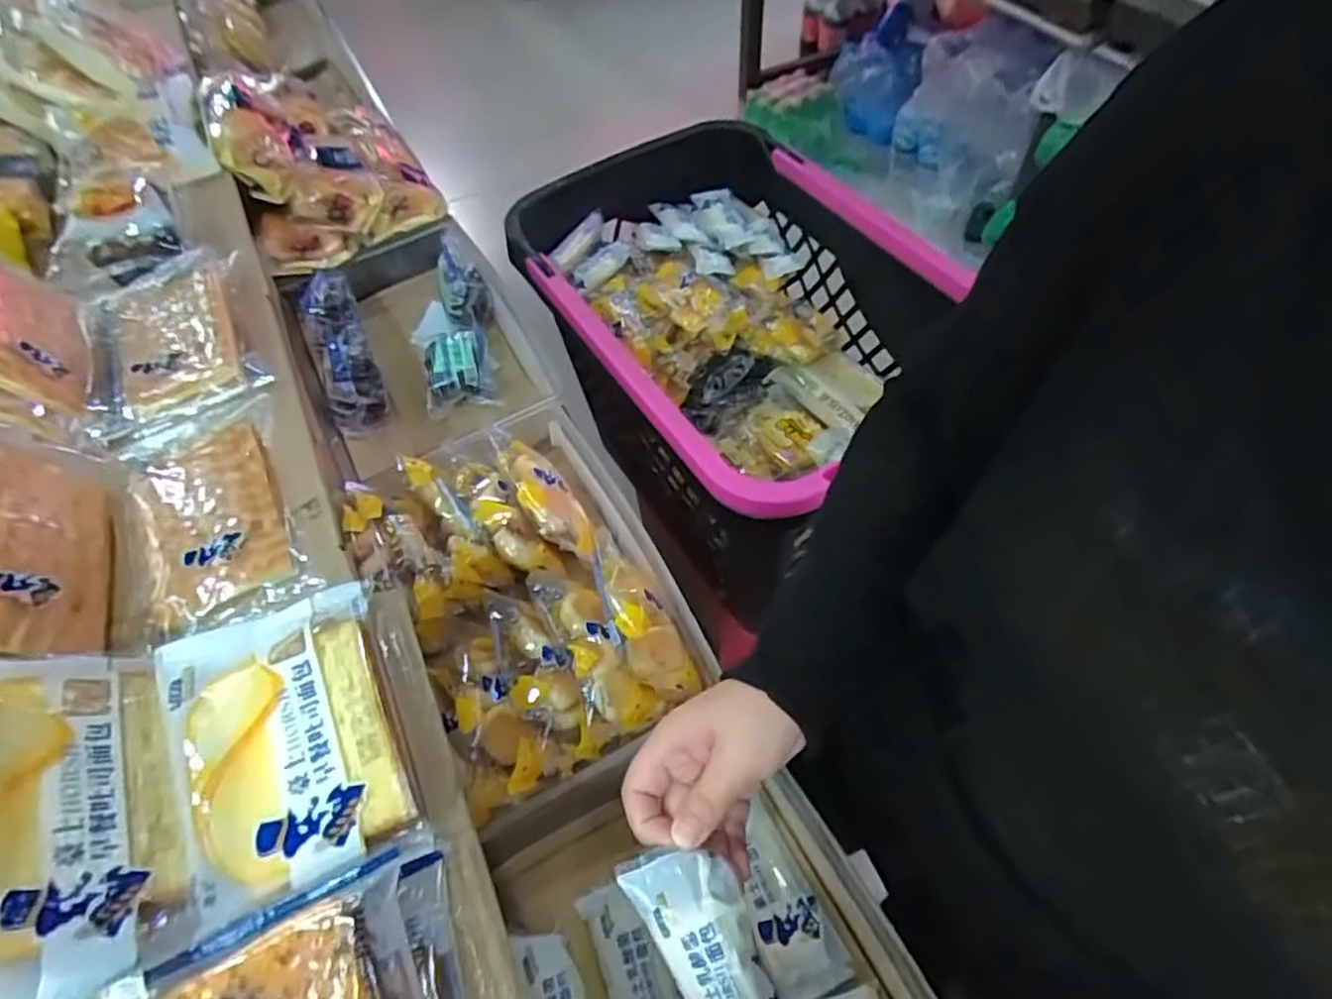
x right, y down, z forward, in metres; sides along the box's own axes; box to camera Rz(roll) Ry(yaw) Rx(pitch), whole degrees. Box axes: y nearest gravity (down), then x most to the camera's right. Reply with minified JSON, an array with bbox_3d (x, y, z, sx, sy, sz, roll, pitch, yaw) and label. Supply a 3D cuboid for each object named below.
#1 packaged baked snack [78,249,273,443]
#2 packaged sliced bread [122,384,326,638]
[{"bbox_3d":[-0.349,-0.116,0.485,0.099,0.017,0.170,-26,58,-12],"label":"packaged baked snack"},{"bbox_3d":[-0.272,0.009,0.414,0.088,0.019,0.153,-27,58,-12],"label":"packaged sliced bread"}]

